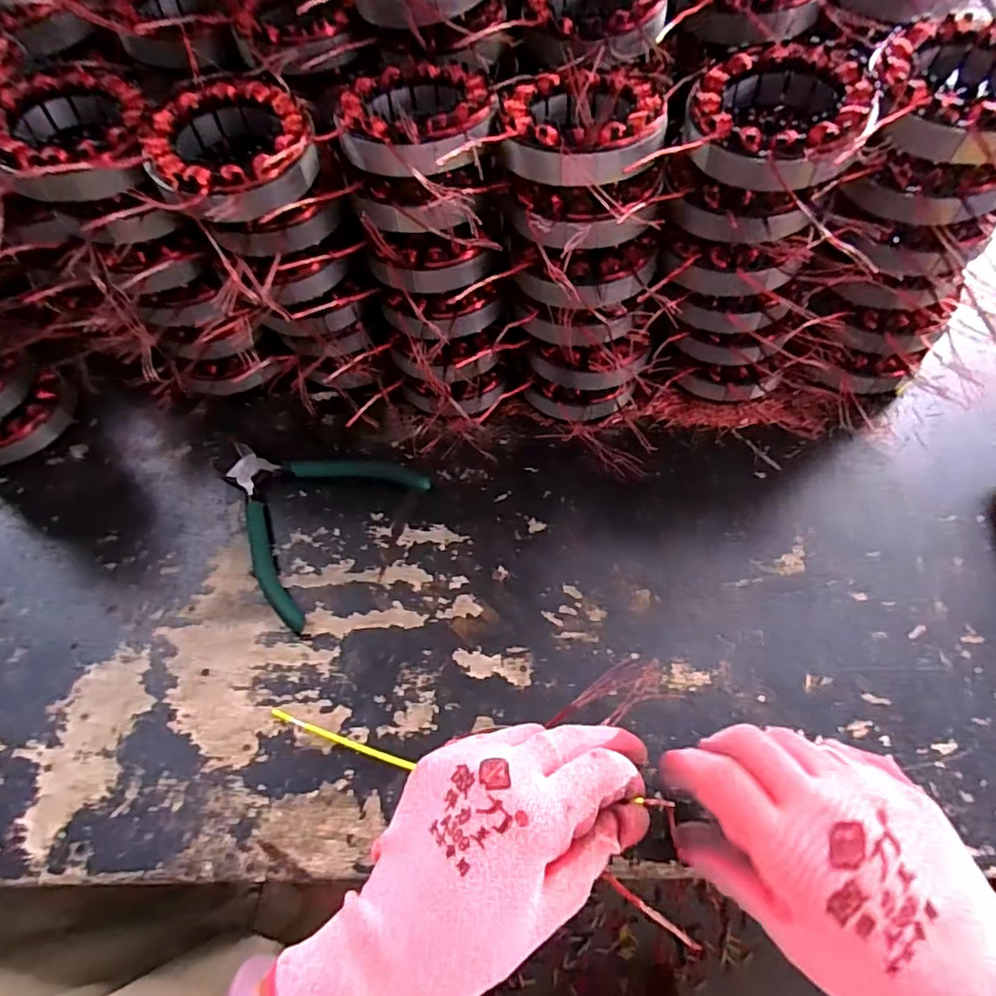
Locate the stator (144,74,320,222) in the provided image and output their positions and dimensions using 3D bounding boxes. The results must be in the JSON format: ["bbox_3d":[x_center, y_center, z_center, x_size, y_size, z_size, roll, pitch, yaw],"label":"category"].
[{"bbox_3d":[-0.142,-0.181,0.312,0.093,0.033,0.087,-1,60,2],"label":"stator"}]

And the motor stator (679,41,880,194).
[{"bbox_3d":[0.138,-0.188,0.292,0.085,0.025,0.099,19,63,13],"label":"motor stator"}]

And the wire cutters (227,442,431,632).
[{"bbox_3d":[-0.136,0.001,0.400,0.131,0.013,0.128,32,67,19],"label":"wire cutters"}]

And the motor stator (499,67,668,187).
[{"bbox_3d":[0.044,-0.195,0.305,0.082,0.024,0.087,1,60,3],"label":"motor stator"}]

